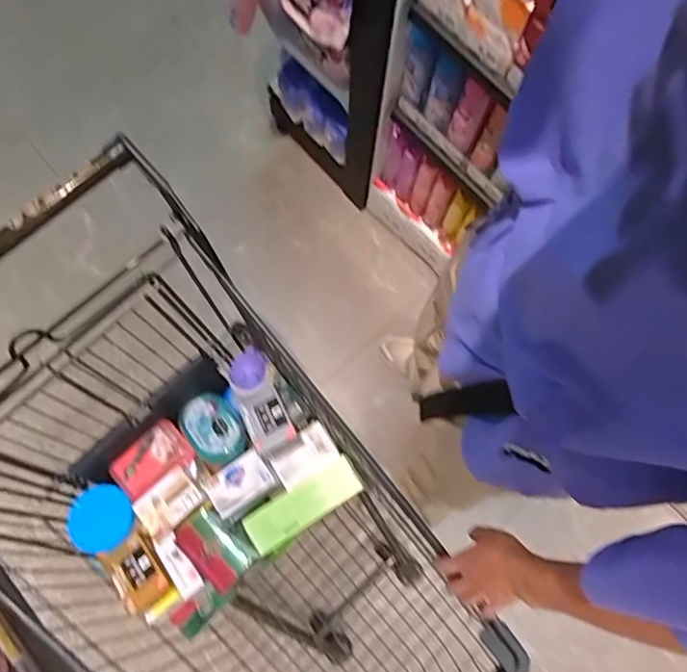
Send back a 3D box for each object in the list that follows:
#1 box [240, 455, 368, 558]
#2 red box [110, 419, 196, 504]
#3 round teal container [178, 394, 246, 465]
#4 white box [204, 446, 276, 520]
[{"bbox_3d":[-0.061,0.260,0.841,0.185,0.030,0.062,-32,80,-9],"label":"box"},{"bbox_3d":[-0.302,0.191,0.847,0.113,0.033,0.080,-39,81,-10],"label":"red box"},{"bbox_3d":[-0.209,0.148,0.869,0.080,0.035,0.110,-35,80,-9],"label":"round teal container"},{"bbox_3d":[-0.161,0.226,0.833,0.099,0.026,0.067,-33,80,-9],"label":"white box"}]

